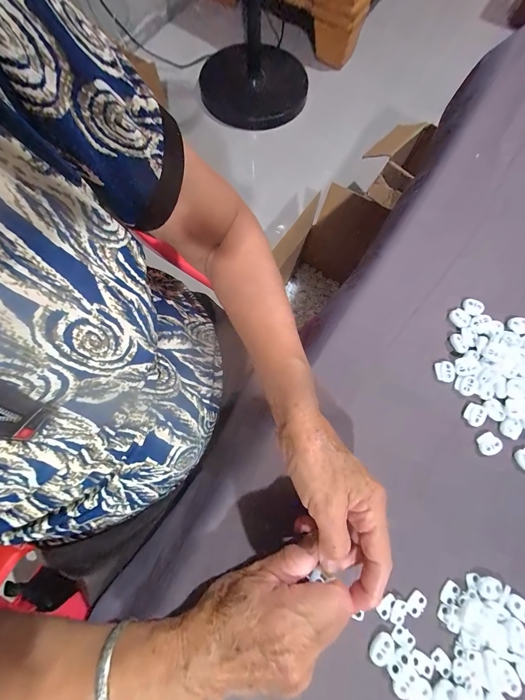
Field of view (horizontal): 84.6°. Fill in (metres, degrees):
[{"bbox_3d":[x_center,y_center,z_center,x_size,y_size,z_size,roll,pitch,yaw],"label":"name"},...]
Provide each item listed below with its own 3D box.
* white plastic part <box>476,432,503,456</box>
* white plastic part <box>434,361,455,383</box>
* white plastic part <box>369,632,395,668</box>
[{"bbox_3d":[0.223,0.092,0.282,0.022,0.004,0.020,-22,75,-8],"label":"white plastic part"},{"bbox_3d":[0.193,0.023,0.304,0.018,0.006,0.021,-5,74,-3],"label":"white plastic part"},{"bbox_3d":[0.098,0.242,0.233,0.016,0.004,0.022,44,77,11],"label":"white plastic part"}]

